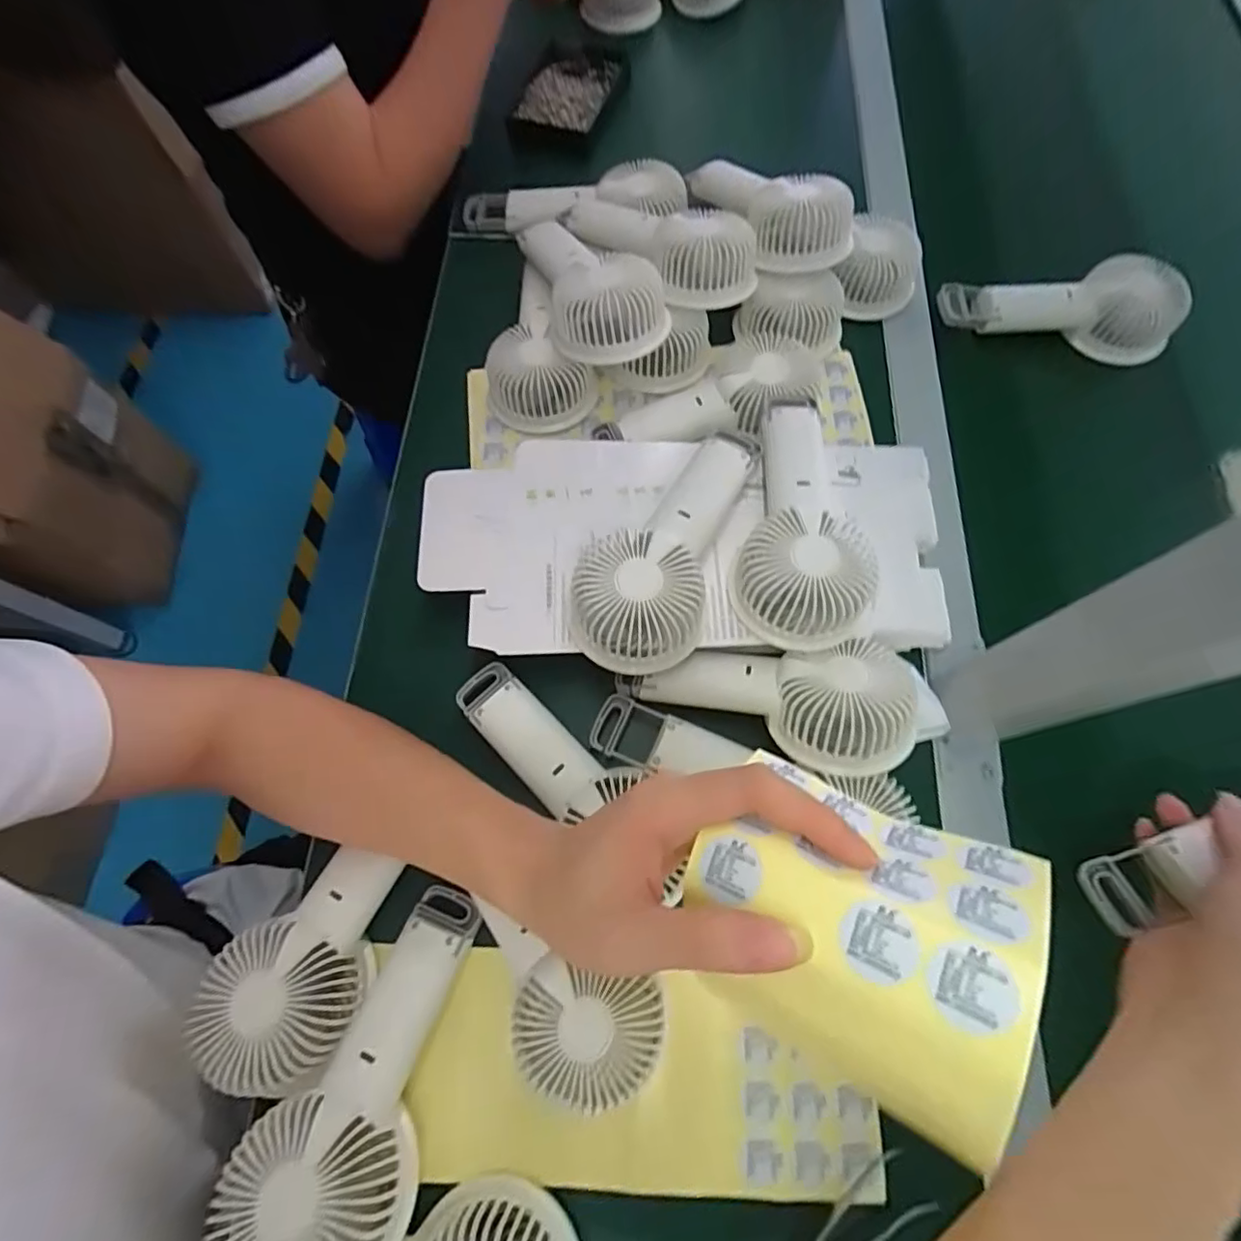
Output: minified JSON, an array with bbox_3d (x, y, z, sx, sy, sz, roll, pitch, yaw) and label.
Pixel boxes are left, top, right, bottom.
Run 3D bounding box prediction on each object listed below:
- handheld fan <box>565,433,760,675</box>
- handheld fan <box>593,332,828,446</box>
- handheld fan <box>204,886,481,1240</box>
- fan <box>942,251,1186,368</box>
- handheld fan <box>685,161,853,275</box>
[{"bbox_3d":[0.030,-0.053,0.388,0.082,0.049,0.178,23,72,10],"label":"handheld fan"},{"bbox_3d":[0.076,-0.173,0.458,0.187,0.041,0.079,-17,70,-4],"label":"handheld fan"},{"bbox_3d":[-0.130,0.237,0.314,0.078,0.040,0.177,16,55,8],"label":"handheld fan"},{"bbox_3d":[0.368,-0.268,0.506,0.192,0.069,0.055,6,70,4],"label":"fan"},{"bbox_3d":[0.126,-0.353,0.508,0.081,0.044,0.166,-23,57,-7],"label":"handheld fan"}]

